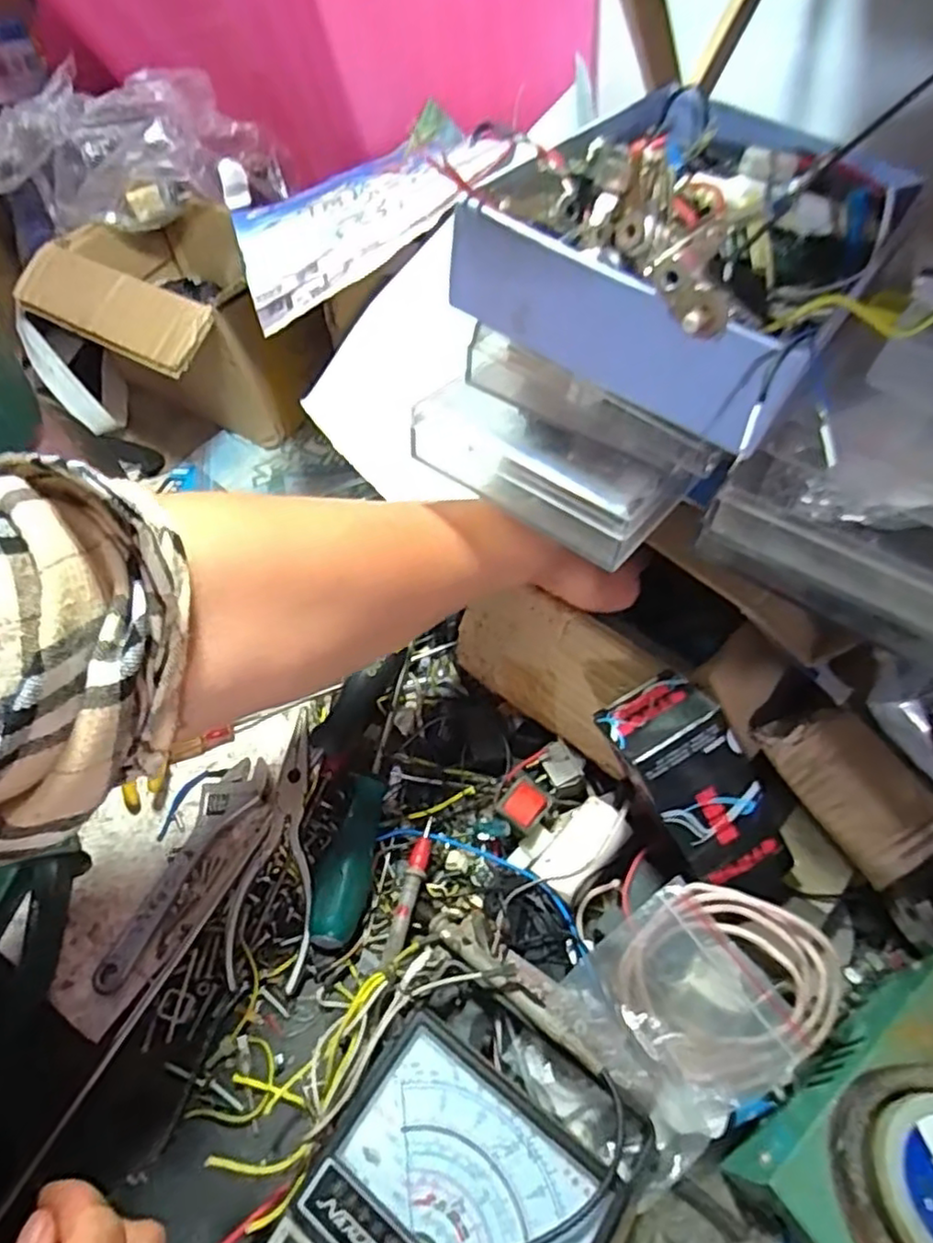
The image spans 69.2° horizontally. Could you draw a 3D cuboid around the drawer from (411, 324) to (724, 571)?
[{"bbox_3d":[0.036,-0.073,0.278,0.116,0.054,0.043,35,61,20],"label":"drawer"}]

